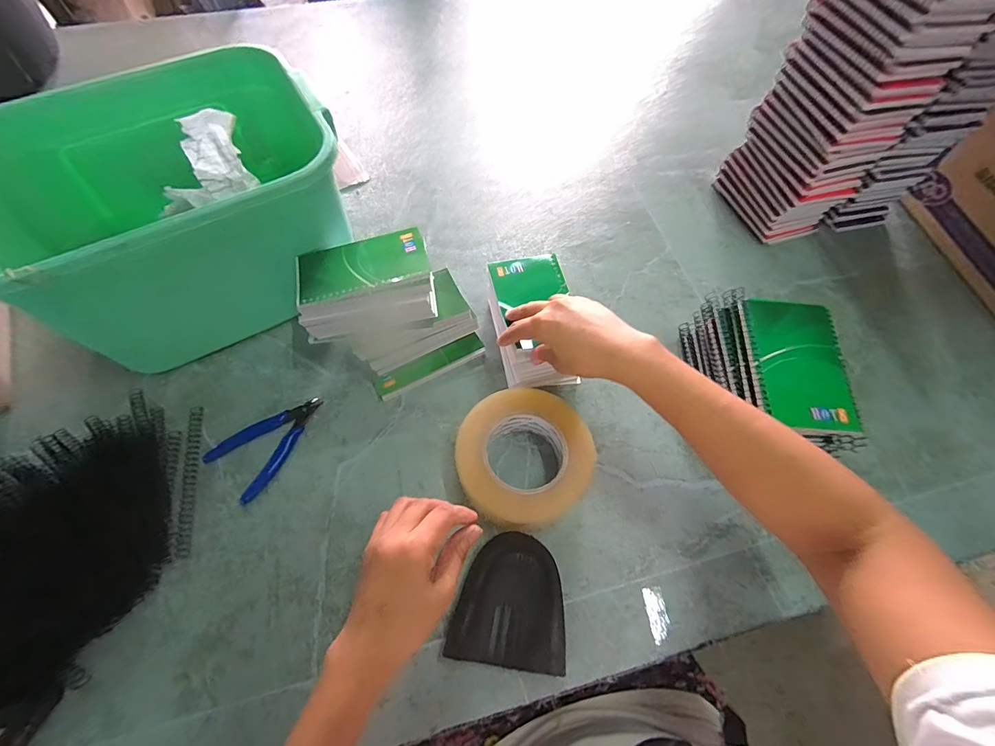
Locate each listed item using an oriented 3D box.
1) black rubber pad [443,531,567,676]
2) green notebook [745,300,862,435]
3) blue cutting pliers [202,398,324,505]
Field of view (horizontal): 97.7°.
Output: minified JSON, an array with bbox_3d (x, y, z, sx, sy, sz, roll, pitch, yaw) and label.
[{"bbox_3d":[0.013,0.202,0.391,0.098,0.037,0.104,8,63,3],"label":"black rubber pad"},{"bbox_3d":[0.273,-0.010,0.393,0.079,0.012,0.125,3,63,0],"label":"green notebook"},{"bbox_3d":[-0.246,0.068,0.467,0.074,0.007,0.118,36,68,16],"label":"blue cutting pliers"}]

